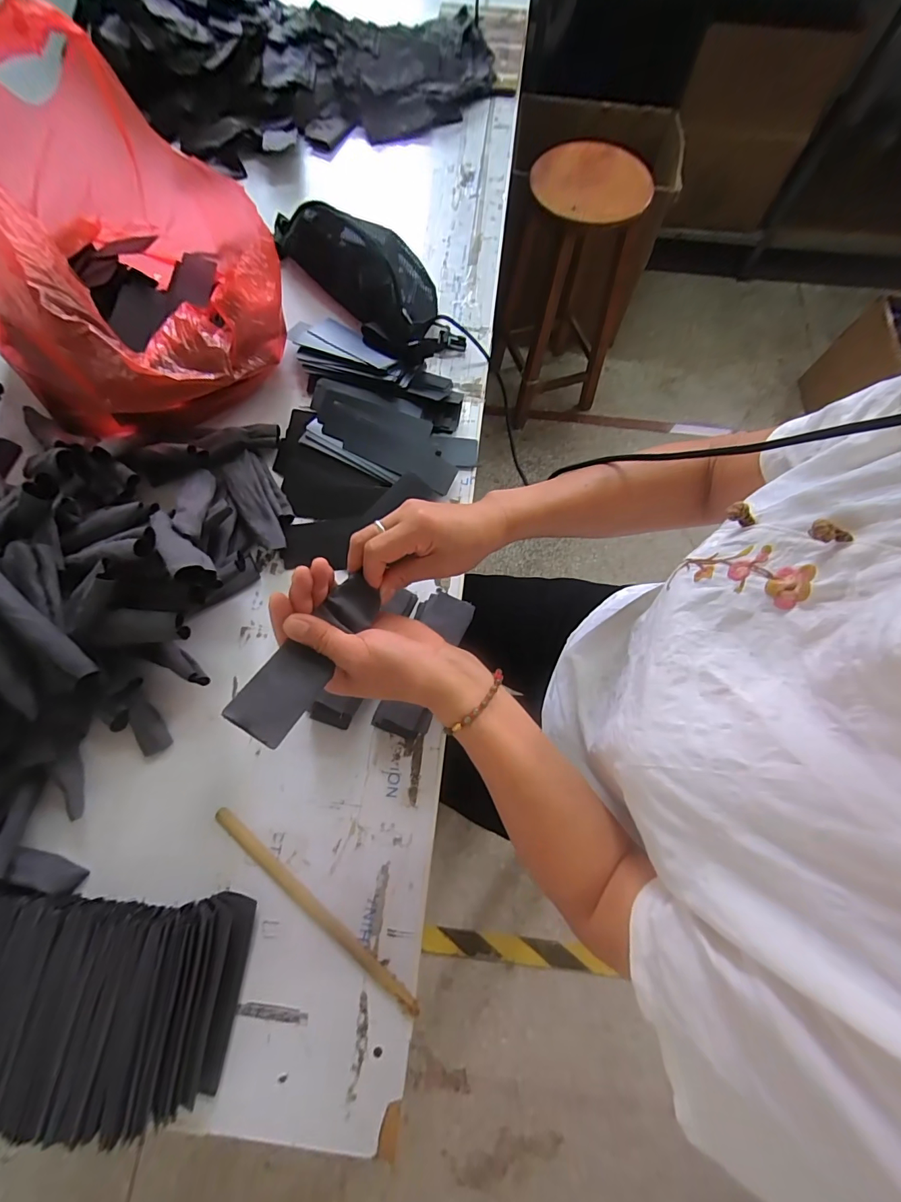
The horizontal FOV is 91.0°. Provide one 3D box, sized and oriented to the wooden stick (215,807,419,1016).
[{"bbox_3d":[-0.139,0.304,0.440,0.266,0.007,0.017,38,75,10],"label":"wooden stick"}]

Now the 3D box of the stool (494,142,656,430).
[{"bbox_3d":[0.331,-0.873,1.319,0.317,0.634,0.291,0,72,-1],"label":"stool"}]

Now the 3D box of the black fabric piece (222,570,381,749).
[{"bbox_3d":[-0.102,0.038,0.327,0.040,0.015,0.134,30,64,8],"label":"black fabric piece"}]

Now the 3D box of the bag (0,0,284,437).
[{"bbox_3d":[-0.413,-0.419,0.538,0.379,0.228,0.331,-9,72,-4],"label":"bag"}]

